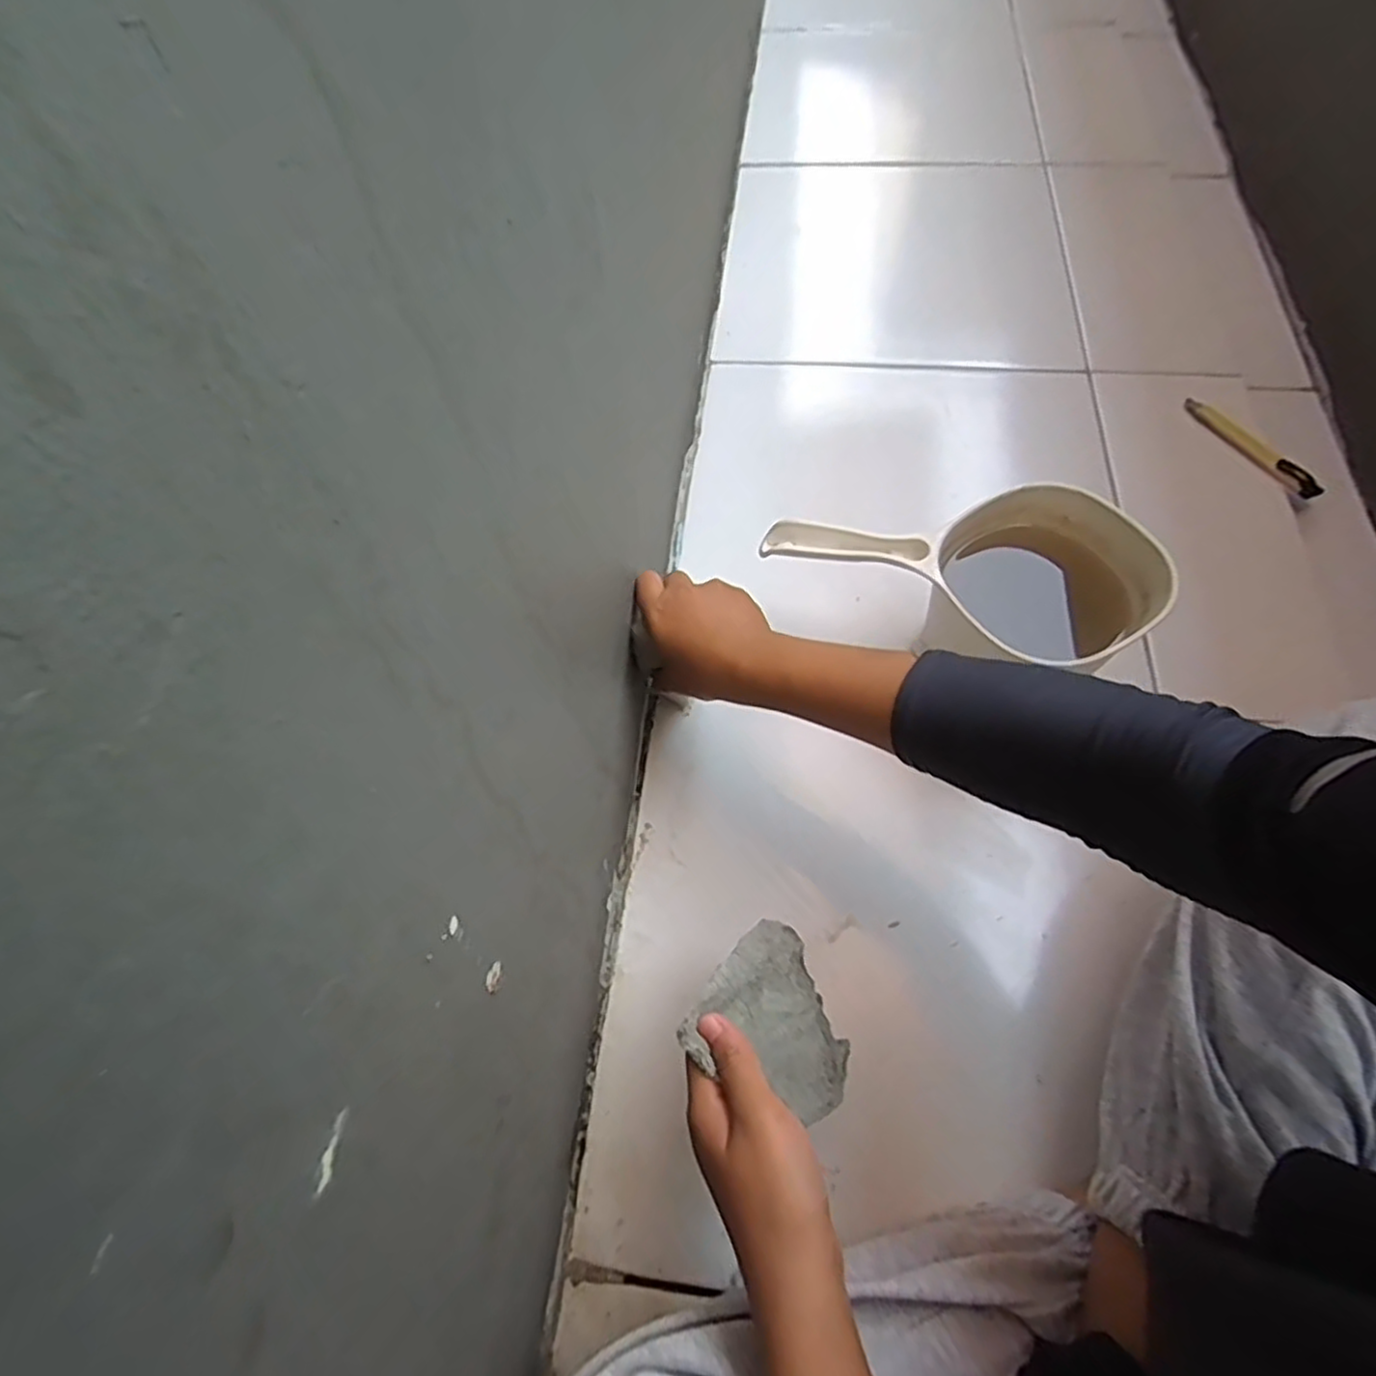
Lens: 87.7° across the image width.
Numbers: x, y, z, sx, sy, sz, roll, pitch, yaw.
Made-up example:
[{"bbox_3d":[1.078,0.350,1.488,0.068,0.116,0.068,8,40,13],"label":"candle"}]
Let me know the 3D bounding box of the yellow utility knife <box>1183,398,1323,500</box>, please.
[{"bbox_3d":[0.531,-0.229,0.676,0.022,0.010,0.144,-26,64,-10],"label":"yellow utility knife"}]

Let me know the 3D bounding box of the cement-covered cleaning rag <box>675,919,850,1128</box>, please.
[{"bbox_3d":[0.045,0.184,0.376,0.095,0.012,0.093,-30,88,-47],"label":"cement-covered cleaning rag"}]

